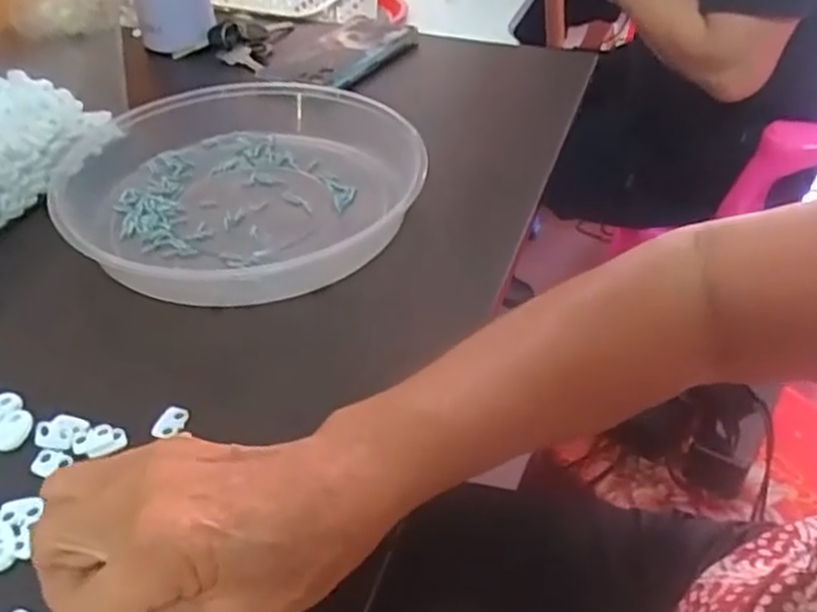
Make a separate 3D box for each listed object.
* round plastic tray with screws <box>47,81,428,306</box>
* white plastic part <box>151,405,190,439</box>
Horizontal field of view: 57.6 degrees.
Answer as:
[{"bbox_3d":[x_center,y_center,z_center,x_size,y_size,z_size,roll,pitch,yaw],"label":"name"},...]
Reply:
[{"bbox_3d":[-0.112,-0.089,0.508,0.234,0.037,0.236,-1,41,0],"label":"round plastic tray with screws"},{"bbox_3d":[-0.117,0.057,0.365,0.014,0.004,0.018,10,42,12],"label":"white plastic part"}]

